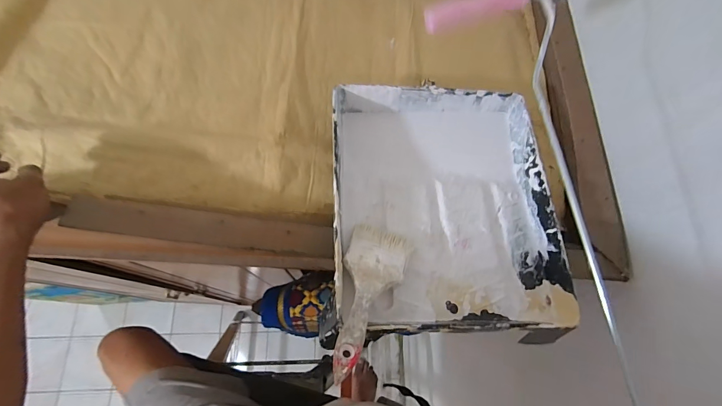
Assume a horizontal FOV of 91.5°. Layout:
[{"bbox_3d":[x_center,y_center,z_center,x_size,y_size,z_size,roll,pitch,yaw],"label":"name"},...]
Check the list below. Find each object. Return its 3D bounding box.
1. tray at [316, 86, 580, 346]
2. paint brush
[{"bbox_3d":[0.108,-0.009,0.480,0.293,0.065,0.346,-1,68,-3],"label":"tray"},{"bbox_3d":[0.007,0.100,0.390,0.073,0.011,0.186,17,46,5],"label":"paint brush"}]

